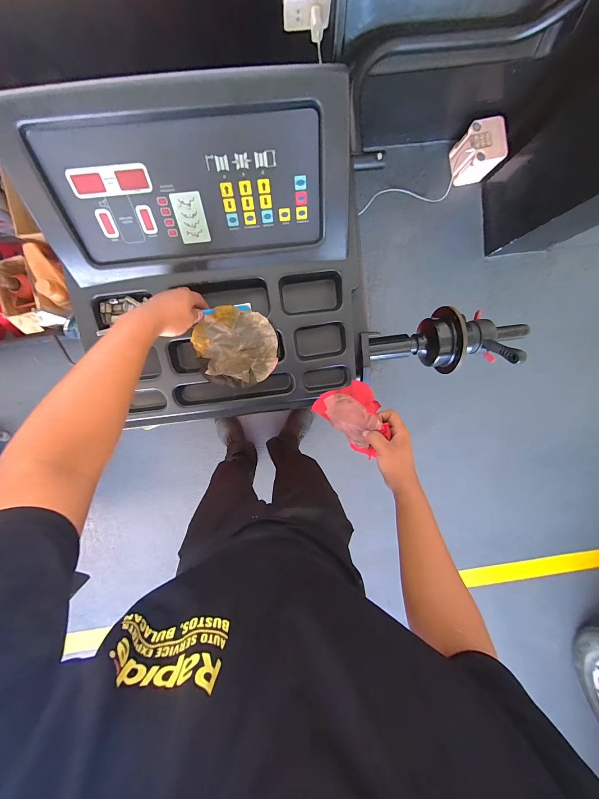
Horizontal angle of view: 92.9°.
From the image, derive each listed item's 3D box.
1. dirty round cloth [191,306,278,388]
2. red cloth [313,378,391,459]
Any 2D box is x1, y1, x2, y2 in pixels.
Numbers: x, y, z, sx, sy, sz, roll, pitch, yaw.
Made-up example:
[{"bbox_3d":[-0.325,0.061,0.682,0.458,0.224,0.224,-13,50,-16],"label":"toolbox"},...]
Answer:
[{"bbox_3d":[-0.125,-0.099,0.558,0.157,0.046,0.145,0,96,-3],"label":"dirty round cloth"},{"bbox_3d":[0.112,0.035,0.530,0.143,0.098,0.098,43,93,-6],"label":"red cloth"}]

